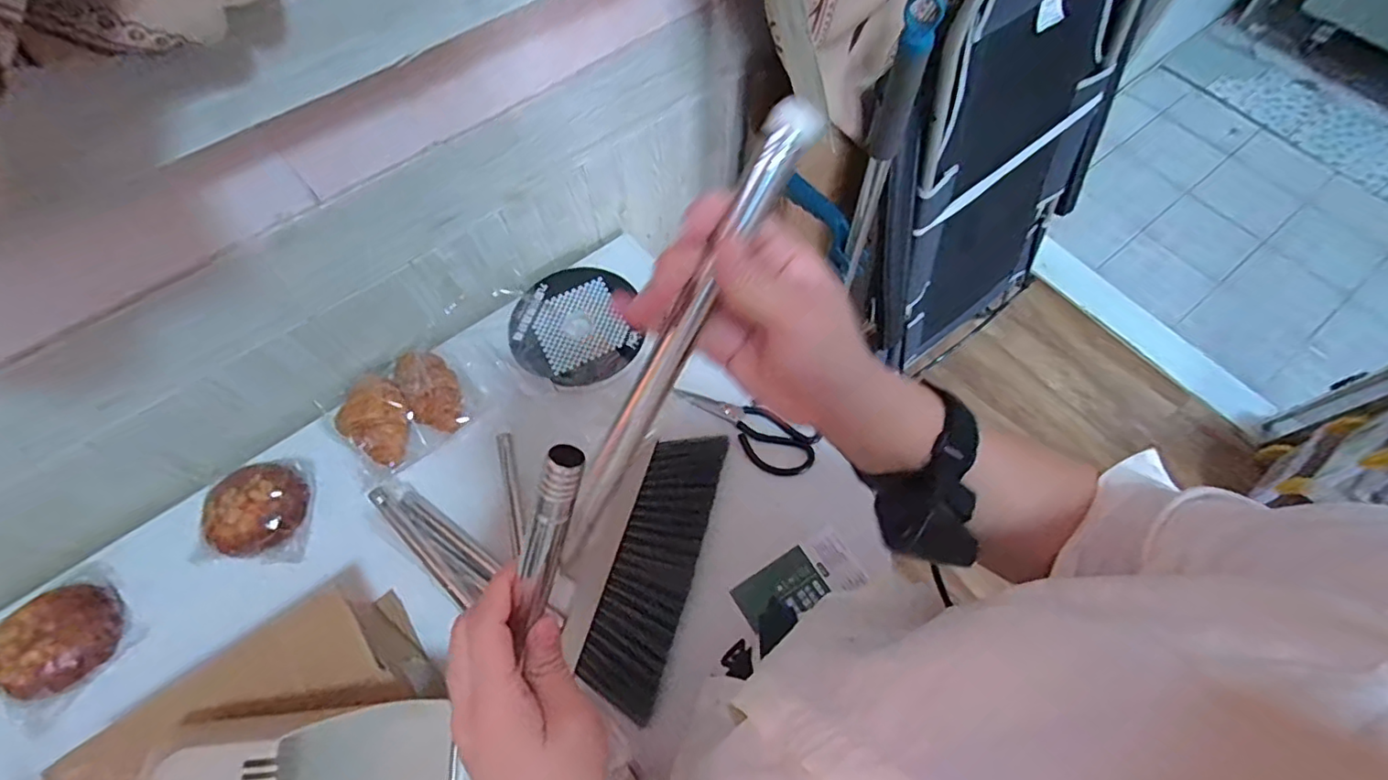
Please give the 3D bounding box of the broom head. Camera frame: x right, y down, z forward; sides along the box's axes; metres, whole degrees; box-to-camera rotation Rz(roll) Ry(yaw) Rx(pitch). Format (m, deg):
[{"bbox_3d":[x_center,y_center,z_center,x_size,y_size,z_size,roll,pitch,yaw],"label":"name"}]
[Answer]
[{"bbox_3d":[-0.059,0.178,0.631,0.121,0.027,0.285,15,66,7],"label":"broom head"}]

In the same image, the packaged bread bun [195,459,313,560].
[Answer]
[{"bbox_3d":[-0.483,0.129,0.650,0.089,0.047,0.111,0,65,0],"label":"packaged bread bun"}]

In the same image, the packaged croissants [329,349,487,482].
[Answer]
[{"bbox_3d":[-0.355,0.012,0.696,0.154,0.042,0.136,-40,71,-17],"label":"packaged croissants"}]

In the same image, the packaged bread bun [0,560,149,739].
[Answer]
[{"bbox_3d":[-0.659,0.257,0.598,0.123,0.048,0.129,35,70,16],"label":"packaged bread bun"}]

